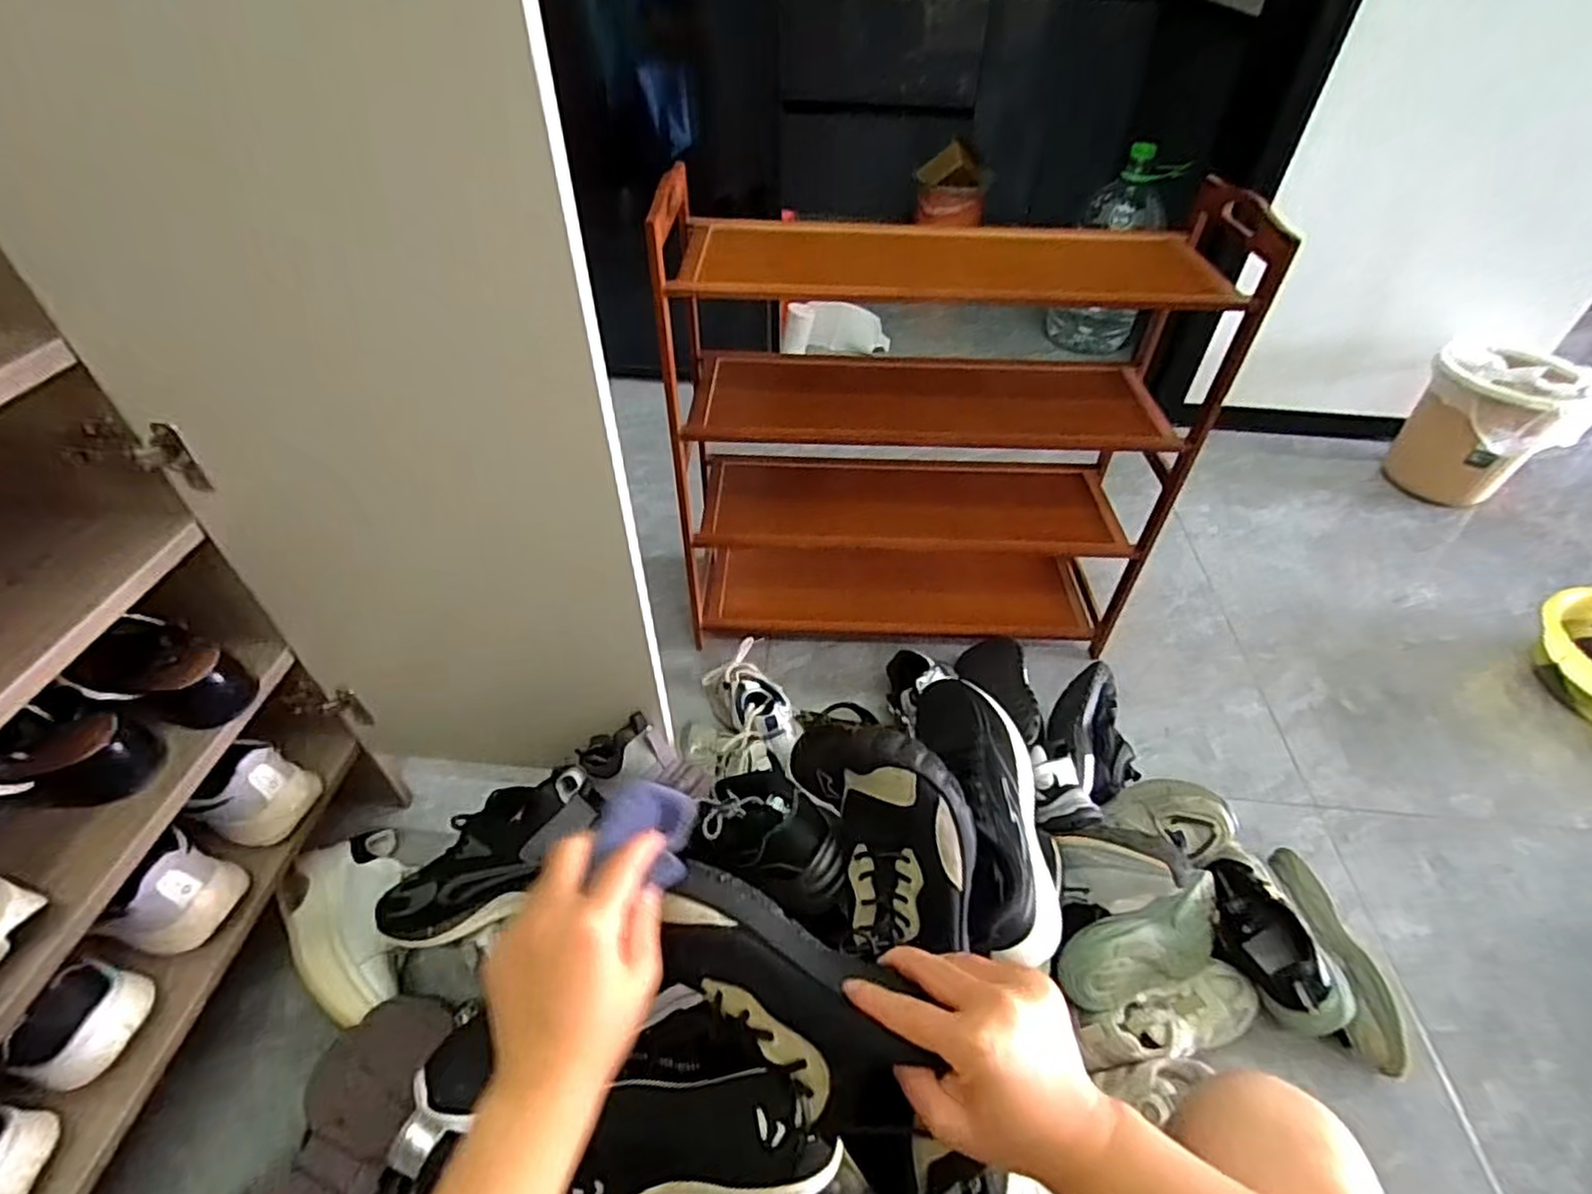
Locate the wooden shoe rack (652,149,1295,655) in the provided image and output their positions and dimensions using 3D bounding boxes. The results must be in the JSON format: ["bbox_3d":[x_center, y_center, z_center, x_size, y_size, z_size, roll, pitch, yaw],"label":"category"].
[{"bbox_3d":[0.173,-0.224,1.024,0.648,0.624,0.246,3,45,1],"label":"wooden shoe rack"}]

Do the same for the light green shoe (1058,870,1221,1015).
[{"bbox_3d":[0.374,0.367,0.748,0.213,0.077,0.071,-14,47,-15],"label":"light green shoe"}]

